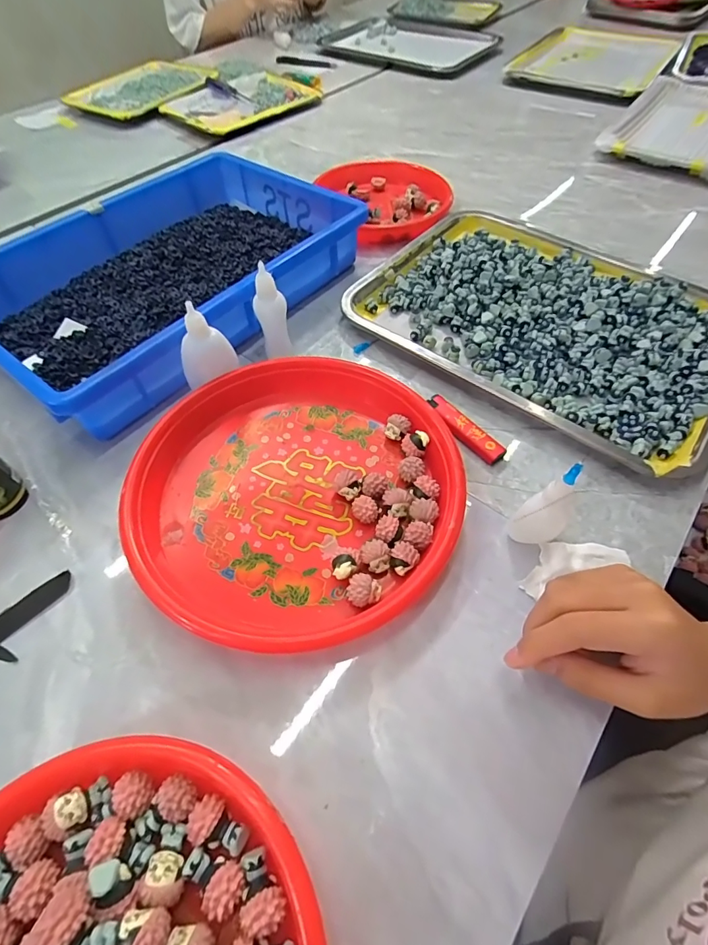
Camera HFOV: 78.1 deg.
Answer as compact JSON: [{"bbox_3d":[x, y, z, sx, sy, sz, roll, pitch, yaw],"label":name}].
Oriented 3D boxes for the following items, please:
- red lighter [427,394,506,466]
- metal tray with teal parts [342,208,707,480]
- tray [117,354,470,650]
[{"bbox_3d":[0.090,-0.036,0.362,0.019,0.011,0.077,-34,61,-19],"label":"red lighter"},{"bbox_3d":[0.188,-0.159,0.428,0.340,0.022,0.260,34,64,22],"label":"metal tray with teal parts"},{"bbox_3d":[-0.041,0.007,0.323,0.229,0.029,0.230,-1,56,2],"label":"tray"}]

